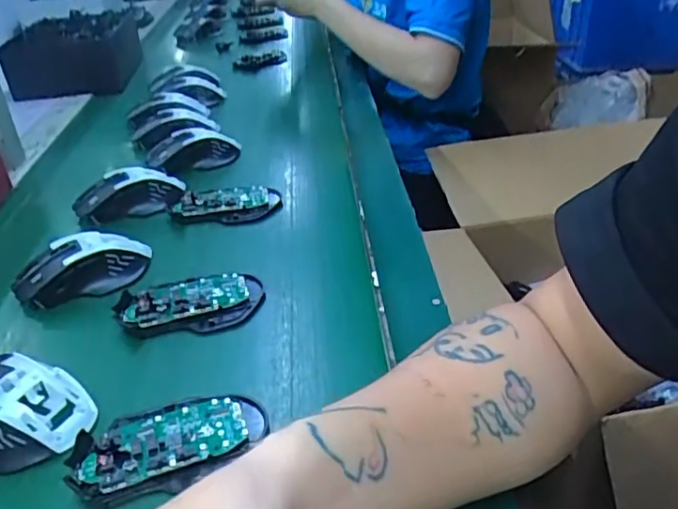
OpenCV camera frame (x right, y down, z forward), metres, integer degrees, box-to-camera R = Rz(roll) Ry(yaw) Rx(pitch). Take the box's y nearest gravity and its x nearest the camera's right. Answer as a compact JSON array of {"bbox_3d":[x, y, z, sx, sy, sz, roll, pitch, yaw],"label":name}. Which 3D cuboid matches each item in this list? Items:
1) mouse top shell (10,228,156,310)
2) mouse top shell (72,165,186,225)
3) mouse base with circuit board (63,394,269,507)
[{"bbox_3d":[-0.223,0.010,0.525,0.110,0.032,0.059,-18,44,-17],"label":"mouse top shell"},{"bbox_3d":[-0.224,-0.066,0.640,0.112,0.034,0.055,-19,45,-18],"label":"mouse top shell"},{"bbox_3d":[-0.105,0.113,0.372,0.116,0.019,0.062,-11,43,-10],"label":"mouse base with circuit board"}]

